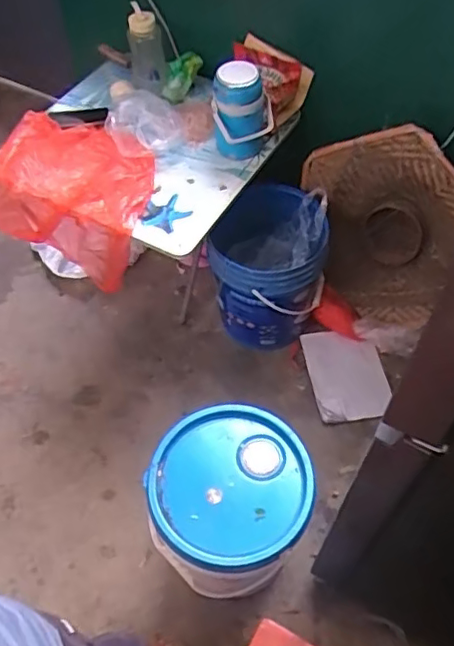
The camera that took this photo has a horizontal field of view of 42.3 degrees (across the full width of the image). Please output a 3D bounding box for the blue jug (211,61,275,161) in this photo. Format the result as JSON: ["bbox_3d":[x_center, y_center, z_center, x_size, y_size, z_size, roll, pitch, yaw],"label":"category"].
[{"bbox_3d":[0.041,-0.539,1.502,0.147,0.196,0.146,1,54,2],"label":"blue jug"}]

